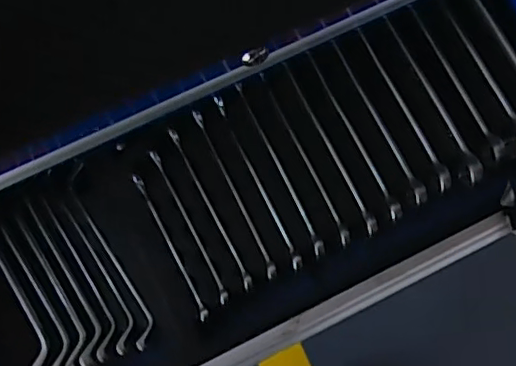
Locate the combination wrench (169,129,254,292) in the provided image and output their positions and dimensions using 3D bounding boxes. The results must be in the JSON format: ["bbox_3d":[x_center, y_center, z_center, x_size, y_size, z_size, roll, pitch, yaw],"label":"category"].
[{"bbox_3d":[-0.043,0.022,0.528,0.009,0.016,0.158,-26,76,-7],"label":"combination wrench"}]

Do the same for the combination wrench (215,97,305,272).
[{"bbox_3d":[0.001,-0.002,0.533,0.009,0.021,0.170,-25,76,-6],"label":"combination wrench"}]

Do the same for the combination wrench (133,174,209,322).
[{"bbox_3d":[-0.077,0.056,0.520,0.008,0.015,0.140,-26,76,-7],"label":"combination wrench"}]

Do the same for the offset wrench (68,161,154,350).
[{"bbox_3d":[-0.129,0.063,0.517,0.022,0.013,0.170,-25,76,-6],"label":"offset wrench"}]

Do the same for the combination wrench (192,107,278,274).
[{"bbox_3d":[-0.021,0.008,0.532,0.009,0.014,0.166,-24,76,-6],"label":"combination wrench"}]

